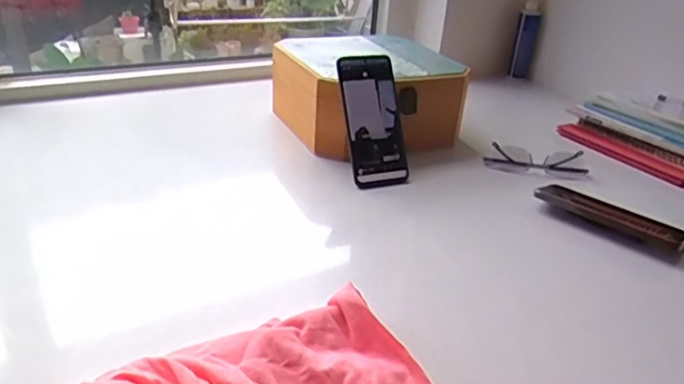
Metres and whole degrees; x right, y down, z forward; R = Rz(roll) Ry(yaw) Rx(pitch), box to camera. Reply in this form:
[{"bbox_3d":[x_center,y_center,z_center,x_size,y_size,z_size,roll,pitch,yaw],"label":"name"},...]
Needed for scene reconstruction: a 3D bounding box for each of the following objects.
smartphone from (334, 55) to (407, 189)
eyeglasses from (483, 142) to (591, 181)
[{"bbox_3d":[0.042,-0.092,0.723,0.075,0.167,0.017,-10,1,-23],"label":"smartphone"},{"bbox_3d":[0.280,-0.045,0.803,0.144,0.030,0.029,4,29,0],"label":"eyeglasses"}]

